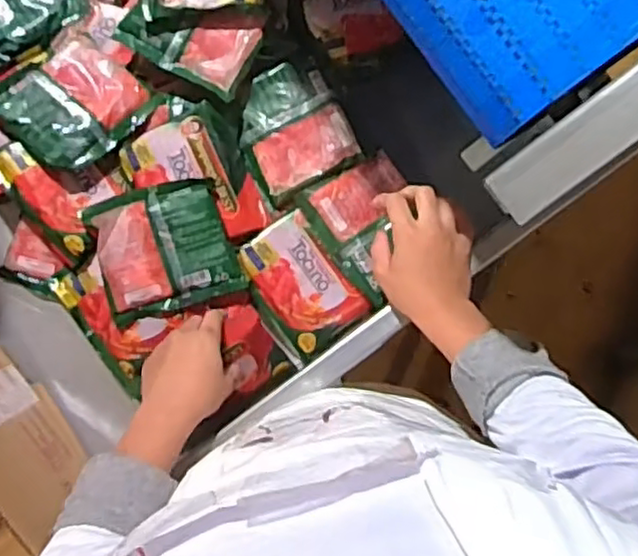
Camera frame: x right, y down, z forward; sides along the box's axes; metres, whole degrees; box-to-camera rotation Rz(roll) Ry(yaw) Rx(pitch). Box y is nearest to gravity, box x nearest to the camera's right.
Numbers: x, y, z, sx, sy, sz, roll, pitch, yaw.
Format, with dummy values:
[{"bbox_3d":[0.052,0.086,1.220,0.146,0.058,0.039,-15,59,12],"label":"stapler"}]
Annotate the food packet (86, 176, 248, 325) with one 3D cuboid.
[{"bbox_3d":[-0.166,-0.031,0.744,0.142,0.032,0.132,-14,86,-4],"label":"food packet"}]

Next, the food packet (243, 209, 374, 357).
[{"bbox_3d":[-0.020,0.008,0.752,0.097,0.030,0.137,-38,87,-5],"label":"food packet"}]

